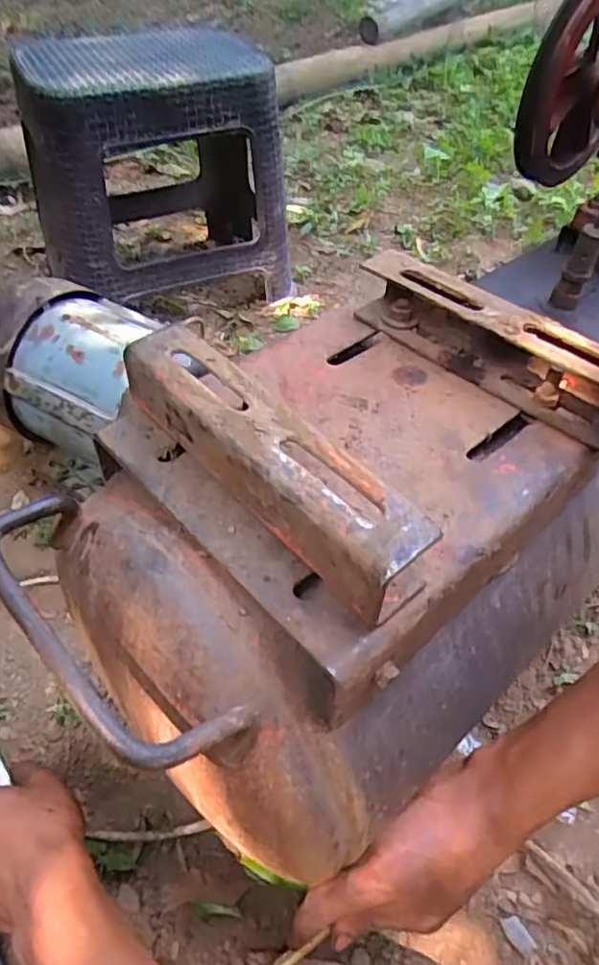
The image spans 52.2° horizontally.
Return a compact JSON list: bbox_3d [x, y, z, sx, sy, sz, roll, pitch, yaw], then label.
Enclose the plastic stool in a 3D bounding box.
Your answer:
[{"bbox_3d":[-0.185,-0.408,0.810,0.309,0.288,0.225,-18,54,-20],"label":"plastic stool"}]

